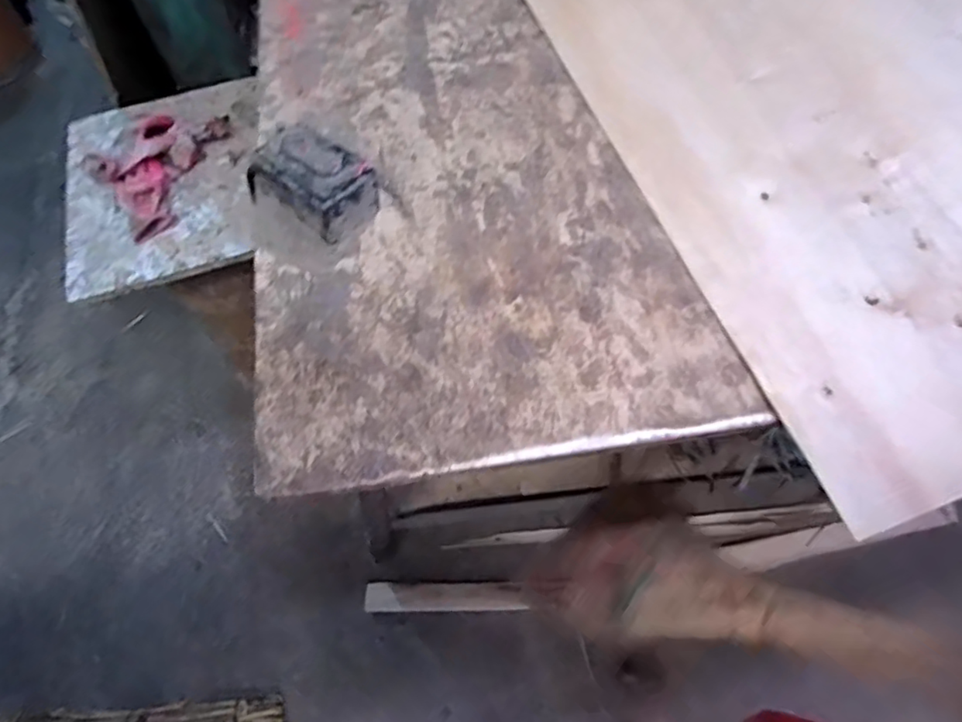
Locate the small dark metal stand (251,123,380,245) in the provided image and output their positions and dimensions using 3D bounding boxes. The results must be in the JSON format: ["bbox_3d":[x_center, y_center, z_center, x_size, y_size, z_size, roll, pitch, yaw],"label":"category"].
[{"bbox_3d":[-0.169,-0.184,0.621,0.108,0.074,0.085,38,70,16],"label":"small dark metal stand"}]

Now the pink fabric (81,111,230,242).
[{"bbox_3d":[-0.574,-0.366,1.093,0.190,0.056,0.270,37,69,21],"label":"pink fabric"}]

